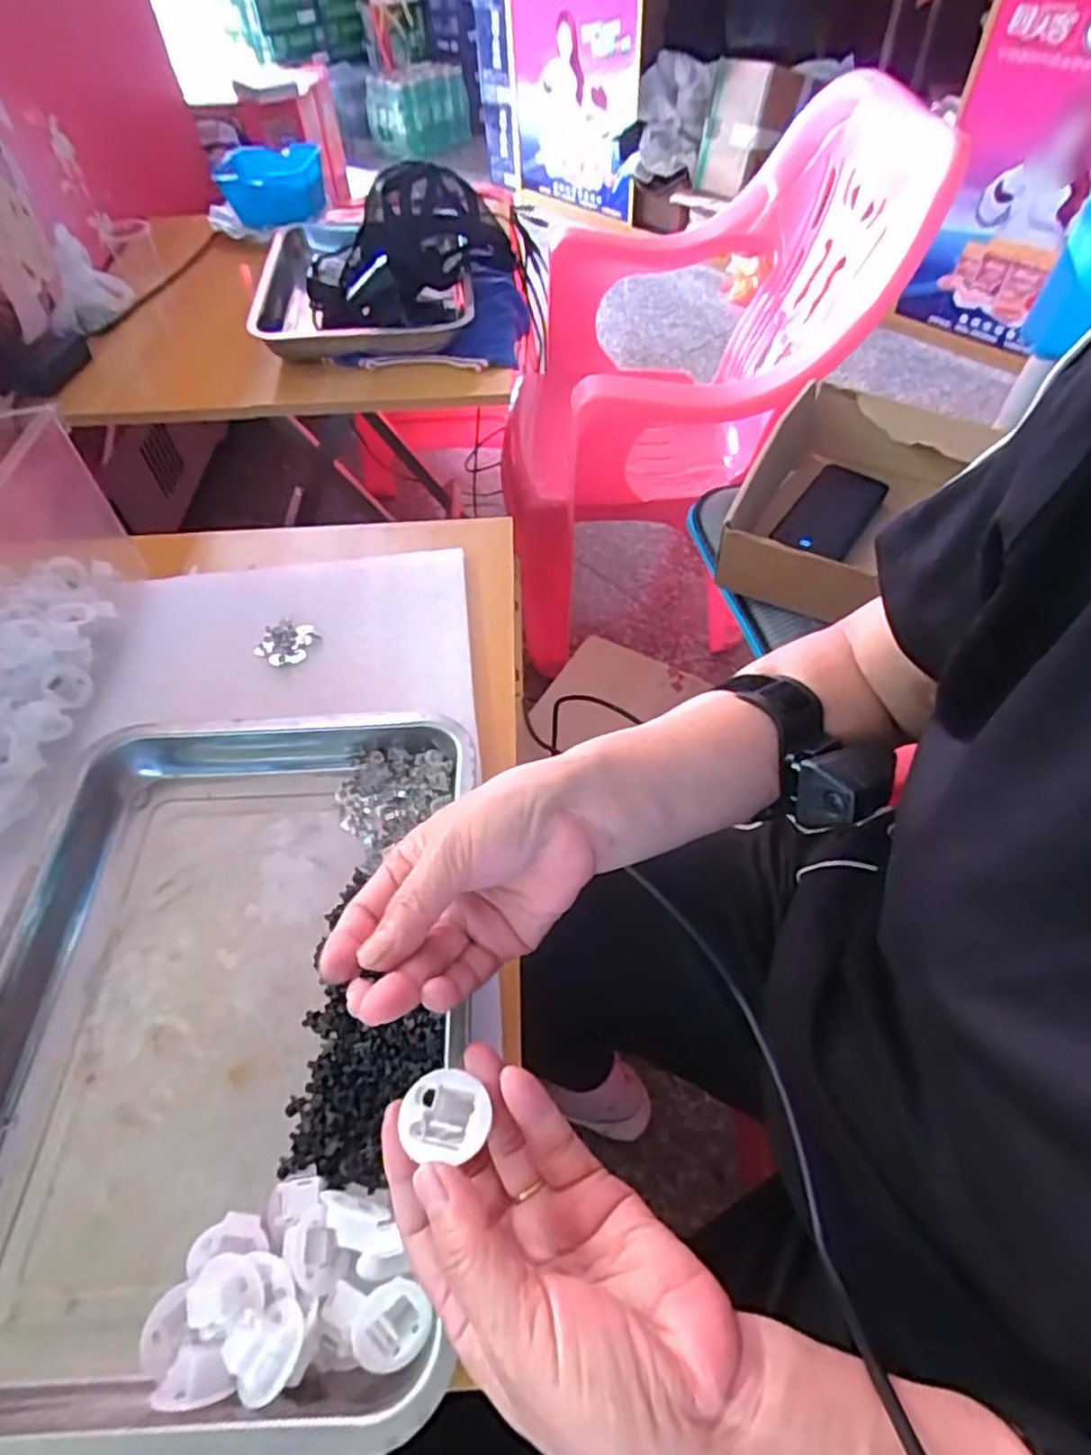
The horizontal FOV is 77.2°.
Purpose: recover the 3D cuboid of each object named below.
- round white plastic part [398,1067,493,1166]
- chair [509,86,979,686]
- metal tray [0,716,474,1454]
[{"bbox_3d":[-0.038,0.148,0.263,0.029,0.012,0.031,-1,53,1],"label":"round white plastic part"},{"bbox_3d":[0.198,-0.479,1.009,0.484,0.608,0.433,-5,54,-2],"label":"chair"},{"bbox_3d":[-0.186,0.152,0.384,0.270,0.043,0.361,-2,53,0],"label":"metal tray"}]

